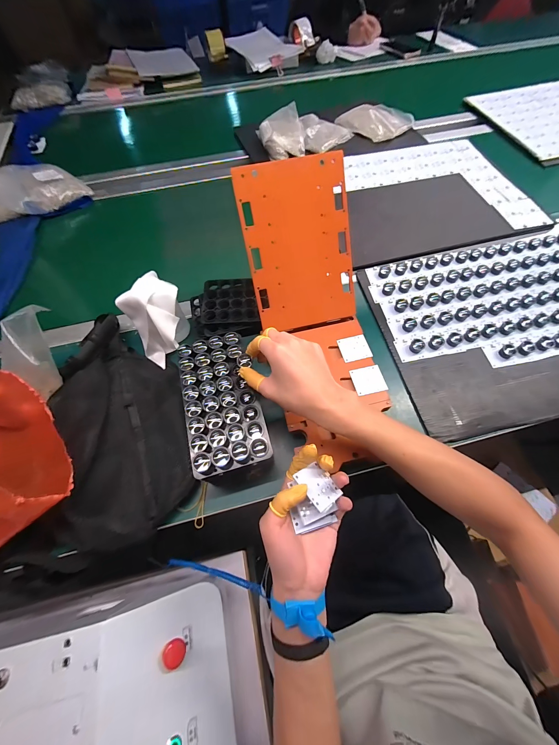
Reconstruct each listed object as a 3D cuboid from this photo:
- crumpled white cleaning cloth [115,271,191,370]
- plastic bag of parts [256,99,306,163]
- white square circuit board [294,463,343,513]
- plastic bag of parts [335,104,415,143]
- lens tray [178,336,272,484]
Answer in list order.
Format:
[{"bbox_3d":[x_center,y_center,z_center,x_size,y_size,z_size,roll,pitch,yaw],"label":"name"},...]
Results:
[{"bbox_3d":[-0.200,-0.094,0.449,0.093,0.099,0.116,-26,65,-11],"label":"crumpled white cleaning cloth"},{"bbox_3d":[0.006,-0.660,0.756,0.119,0.054,0.160,-8,63,-3],"label":"plastic bag of parts"},{"bbox_3d":[0.045,0.127,0.308,0.042,0.004,0.044,-13,53,-42],"label":"white square circuit board"},{"bbox_3d":[0.282,-0.735,0.796,0.176,0.031,0.166,-31,67,-14],"label":"plastic bag of parts"},{"bbox_3d":[-0.079,0.035,0.375,0.098,0.027,0.187,-13,63,-5],"label":"lens tray"}]

